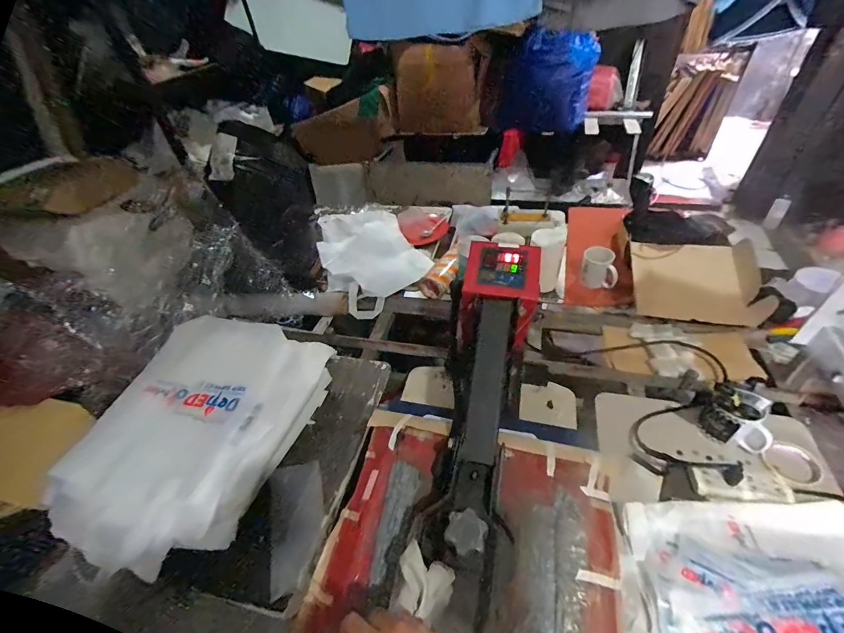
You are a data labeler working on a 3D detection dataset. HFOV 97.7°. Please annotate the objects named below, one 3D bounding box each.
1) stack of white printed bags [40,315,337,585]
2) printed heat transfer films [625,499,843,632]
[{"bbox_3d":[-0.483,0.247,0.809,0.384,0.159,0.513,10,51,16],"label":"stack of white printed bags"},{"bbox_3d":[0.545,0.436,0.550,0.380,0.050,0.288,-1,44,6],"label":"printed heat transfer films"}]

